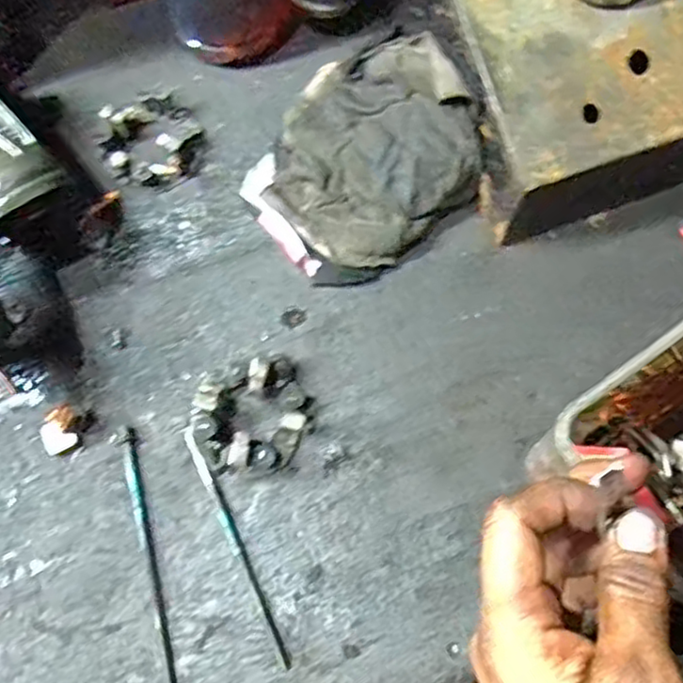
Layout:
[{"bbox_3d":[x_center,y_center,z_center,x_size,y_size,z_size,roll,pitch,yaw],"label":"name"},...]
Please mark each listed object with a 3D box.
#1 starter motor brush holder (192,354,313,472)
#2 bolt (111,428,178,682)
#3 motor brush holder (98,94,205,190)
[{"bbox_3d":[-0.051,0.044,0.401,0.069,0.030,0.058,-17,73,-8],"label":"starter motor brush holder"},{"bbox_3d":[-0.111,0.119,0.388,0.012,0.009,0.142,-13,73,-6],"label":"bolt"},{"bbox_3d":[-0.125,-0.134,0.459,0.063,0.025,0.058,-26,75,-10],"label":"motor brush holder"}]

